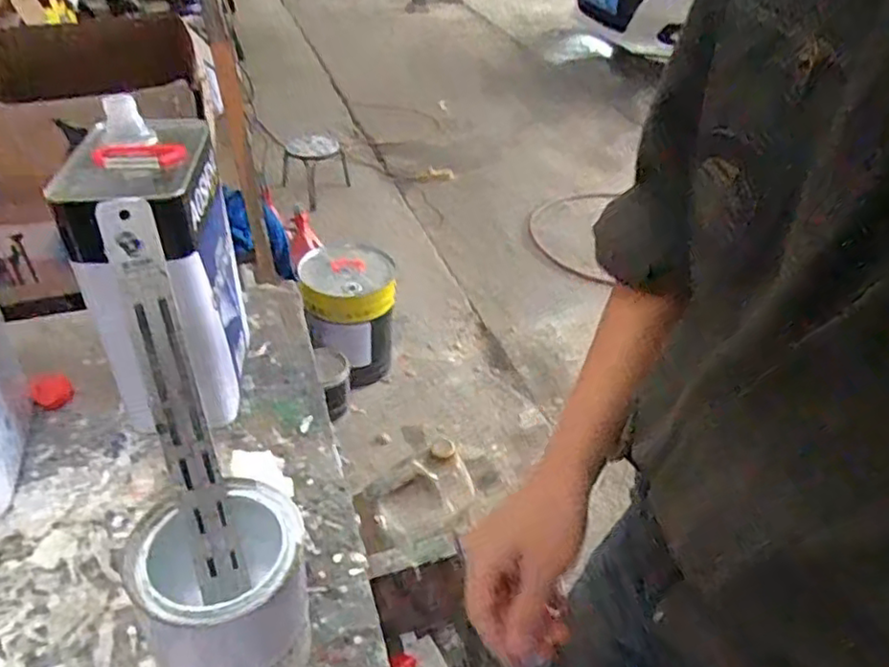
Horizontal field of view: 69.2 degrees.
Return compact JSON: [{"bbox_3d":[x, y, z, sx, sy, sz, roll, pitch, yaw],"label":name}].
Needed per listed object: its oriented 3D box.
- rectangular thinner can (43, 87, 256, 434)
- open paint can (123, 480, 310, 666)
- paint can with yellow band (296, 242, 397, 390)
[{"bbox_3d":[-0.273,-0.059,0.634,0.113,0.274,0.206,-3,39,-8],"label":"rectangular thinner can"},{"bbox_3d":[-0.145,0.187,0.444,0.105,0.131,0.102,2,39,-2],"label":"open paint can"},{"bbox_3d":[-0.268,-0.041,1.843,0.249,0.363,0.265,2,39,-2],"label":"paint can with yellow band"}]

